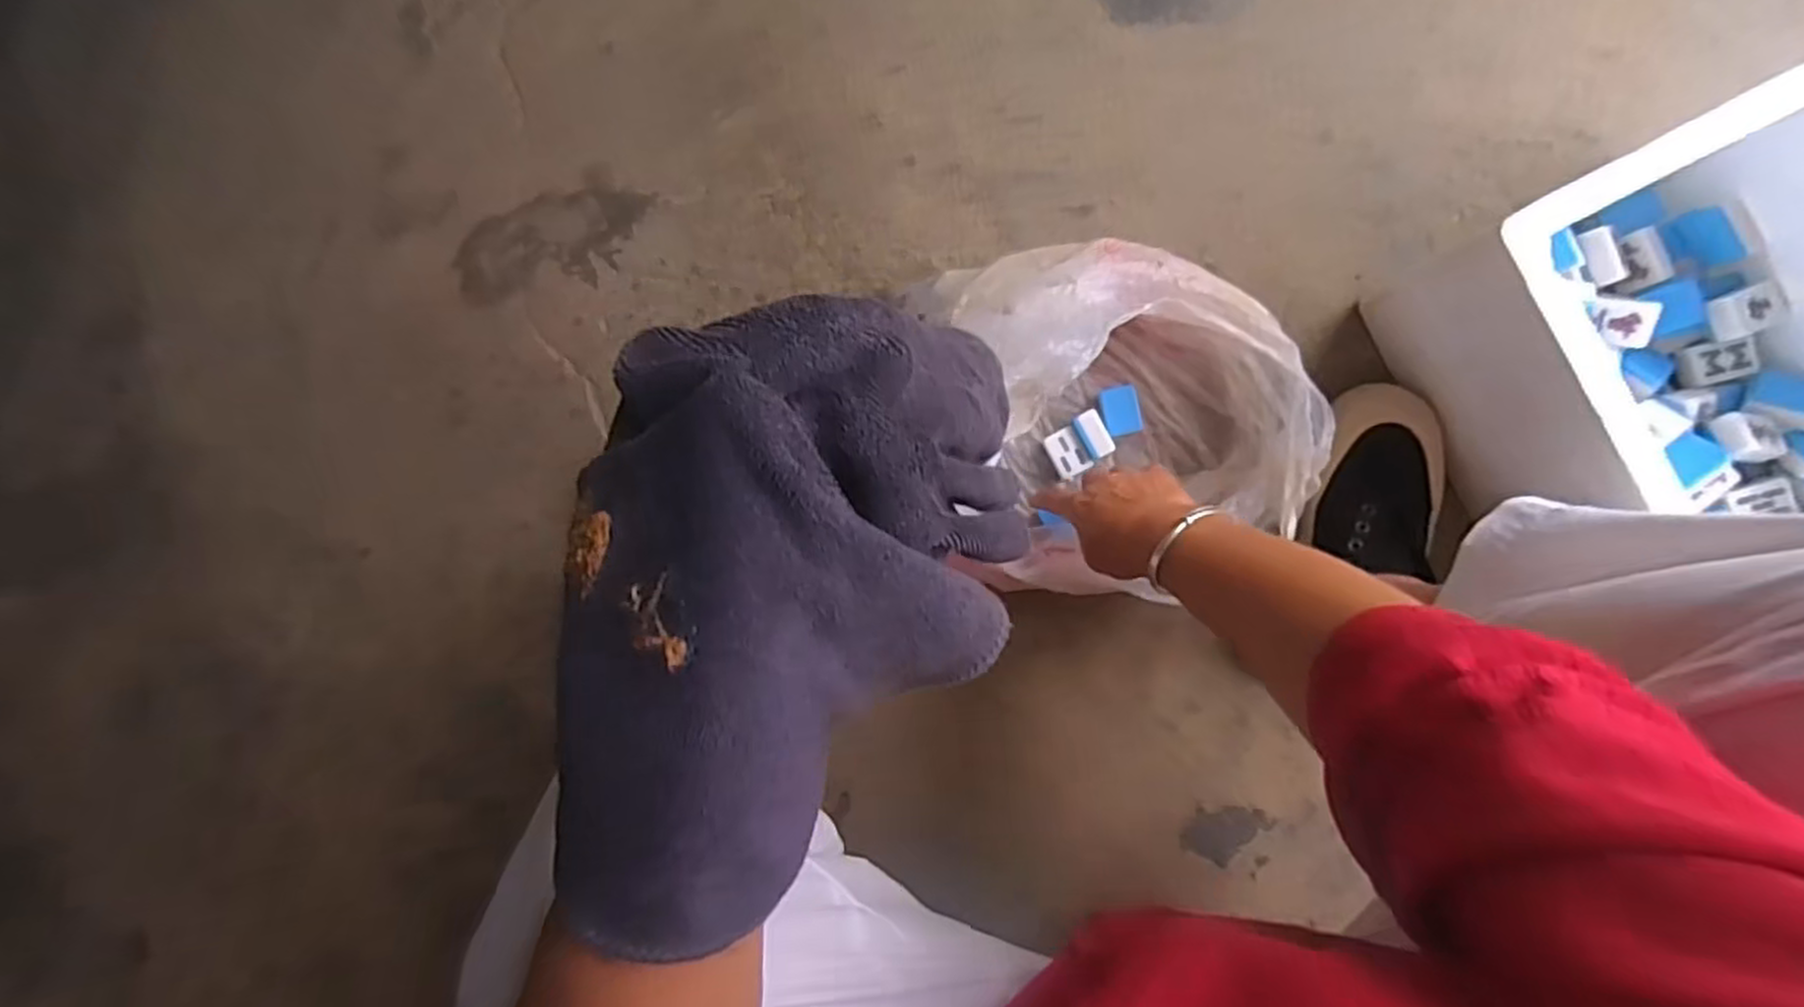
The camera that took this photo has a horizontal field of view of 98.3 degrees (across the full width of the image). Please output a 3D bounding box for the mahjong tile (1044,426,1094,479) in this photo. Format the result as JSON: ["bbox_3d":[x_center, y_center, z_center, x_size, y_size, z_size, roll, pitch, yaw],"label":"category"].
[{"bbox_3d":[0.142,-0.044,0.668,0.029,0.024,0.039,-29,89,8],"label":"mahjong tile"}]

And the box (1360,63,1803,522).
[{"bbox_3d":[0.515,-0.077,0.501,0.230,0.165,0.307,-28,89,8],"label":"box"}]

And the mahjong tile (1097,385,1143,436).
[{"bbox_3d":[0.187,-0.079,0.668,0.031,0.017,0.042,-13,92,8],"label":"mahjong tile"}]

